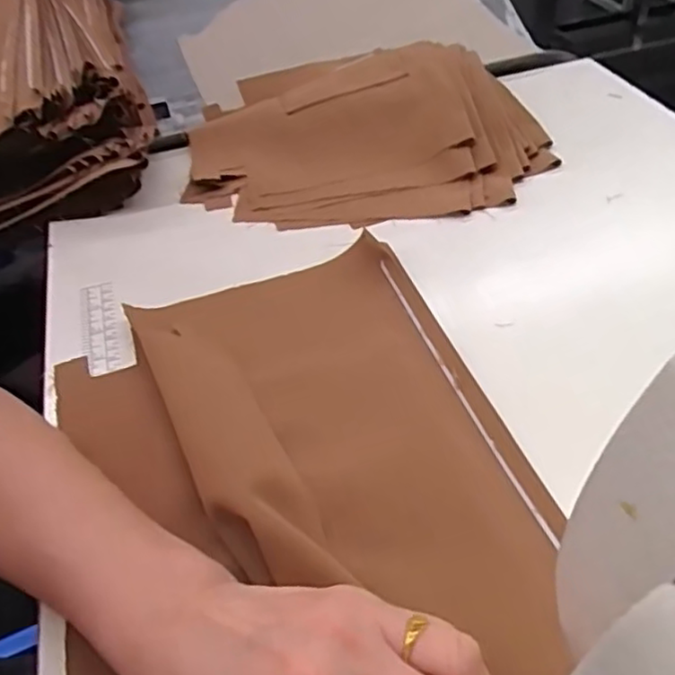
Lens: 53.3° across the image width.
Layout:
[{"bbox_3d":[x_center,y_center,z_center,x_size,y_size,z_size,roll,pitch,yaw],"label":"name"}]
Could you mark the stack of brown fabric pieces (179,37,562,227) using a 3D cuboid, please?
[{"bbox_3d":[0.021,-0.175,0.559,0.292,0.045,0.209,-6,43,1],"label":"stack of brown fabric pieces"}]

